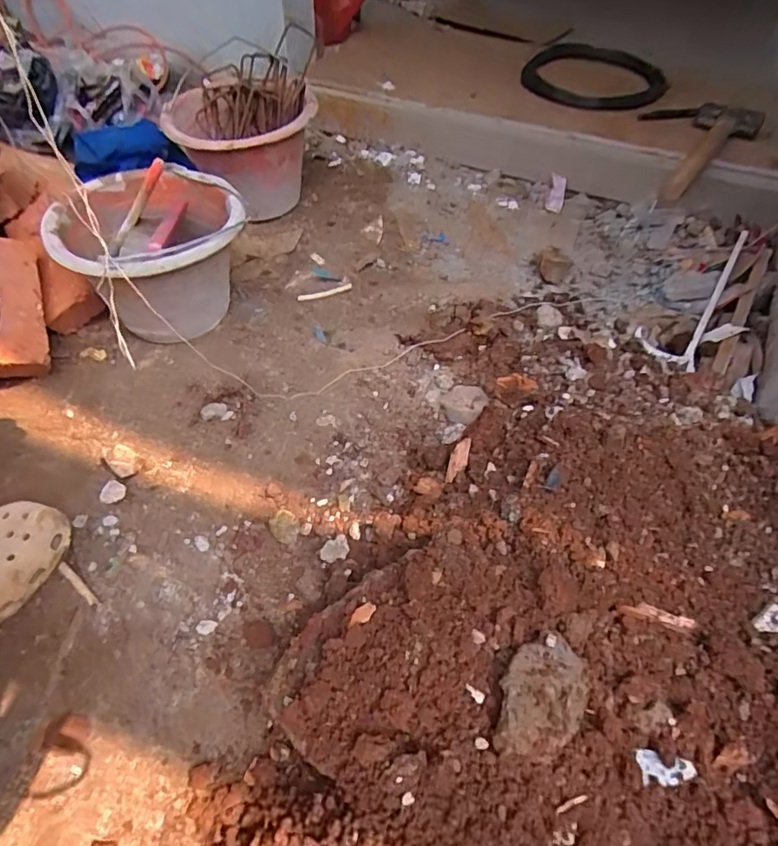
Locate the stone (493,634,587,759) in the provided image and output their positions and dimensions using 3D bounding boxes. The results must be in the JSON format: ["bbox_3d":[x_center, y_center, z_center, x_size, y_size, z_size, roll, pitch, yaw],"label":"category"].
[{"bbox_3d":[0.108,0.192,0.385,0.057,0.019,0.096,45,44,19],"label":"stone"}]

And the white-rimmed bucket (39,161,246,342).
[{"bbox_3d":[-0.329,-0.248,0.790,0.236,0.177,0.258,1,51,-1],"label":"white-rimmed bucket"}]

